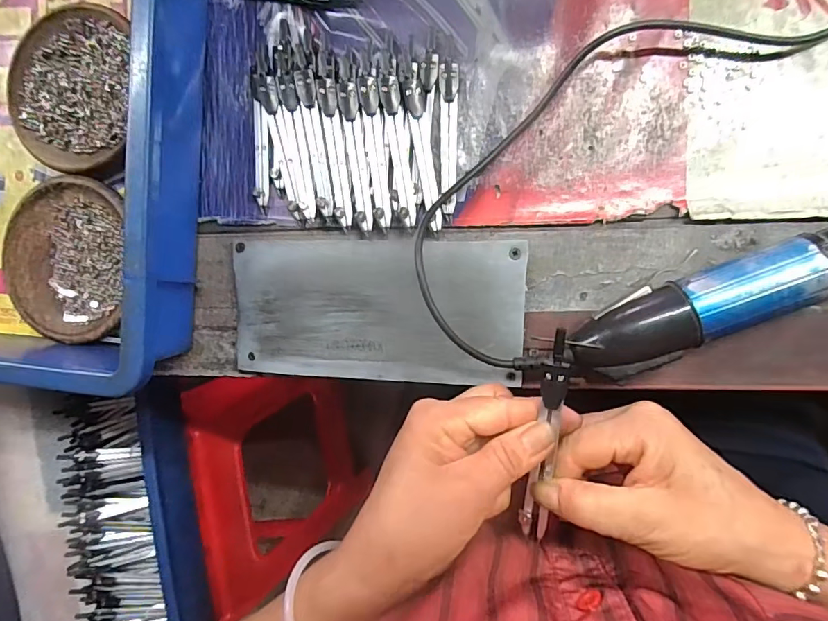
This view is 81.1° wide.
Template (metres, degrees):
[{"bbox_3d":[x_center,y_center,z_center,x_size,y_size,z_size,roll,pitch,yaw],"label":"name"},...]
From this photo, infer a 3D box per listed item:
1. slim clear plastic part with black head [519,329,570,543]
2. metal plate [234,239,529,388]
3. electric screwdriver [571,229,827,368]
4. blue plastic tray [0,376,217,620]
[{"bbox_3d":[0.070,0.066,0.255,0.013,0.005,0.113,7,98,8],"label":"slim clear plastic part with black head"},{"bbox_3d":[-0.027,0.000,0.327,0.197,0.009,0.093,2,92,9],"label":"metal plate"},{"bbox_3d":[0.197,-0.015,0.275,0.216,0.040,0.037,-22,89,9],"label":"electric screwdriver"},{"bbox_3d":[-0.384,0.264,0.548,0.289,0.078,0.378,-6,93,10],"label":"blue plastic tray"}]

